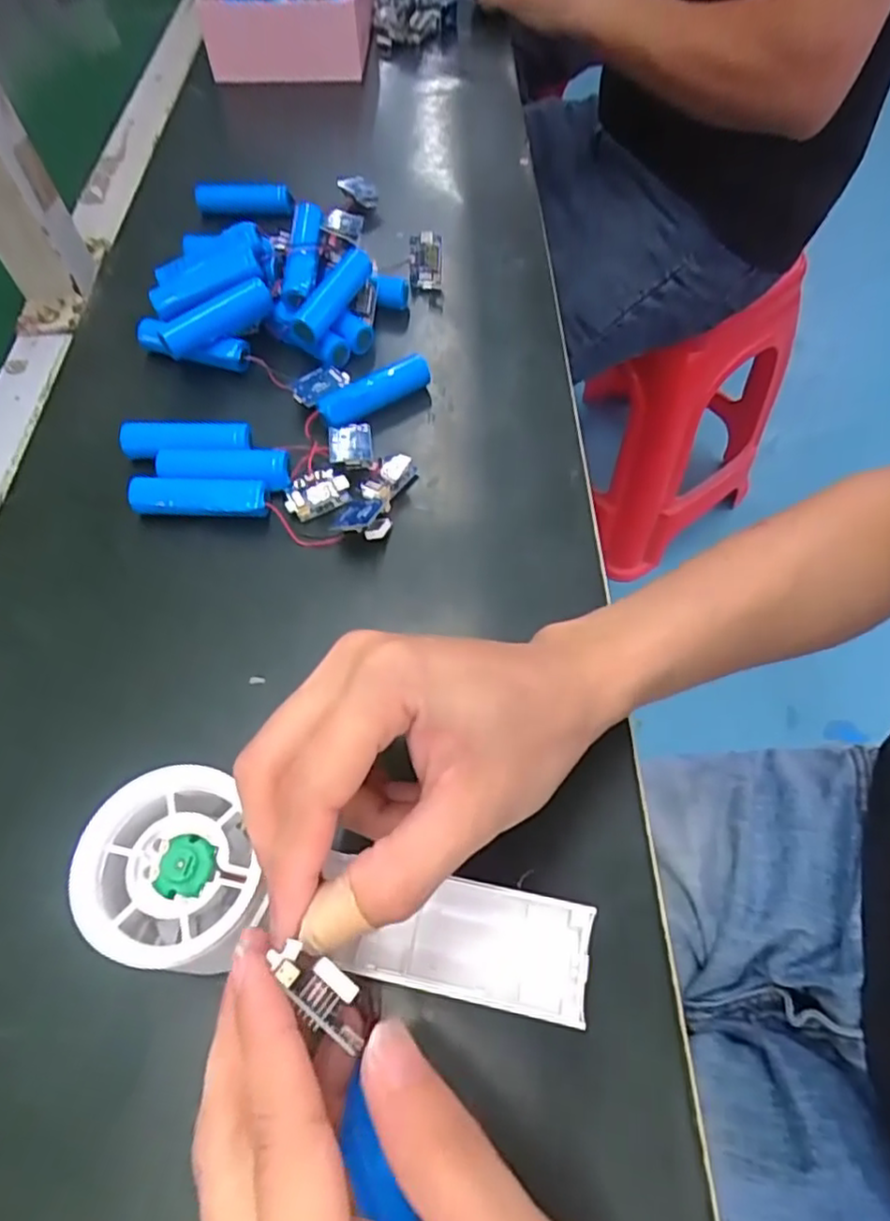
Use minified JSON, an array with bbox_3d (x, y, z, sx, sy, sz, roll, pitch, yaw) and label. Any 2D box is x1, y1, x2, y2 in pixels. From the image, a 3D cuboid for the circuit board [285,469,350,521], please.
[{"bbox_3d":[-0.066,-0.060,0.342,0.032,0.008,0.021,-32,64,-18],"label":"circuit board"}]

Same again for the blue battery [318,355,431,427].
[{"bbox_3d":[-0.039,-0.120,0.371,0.064,0.021,0.017,-30,63,-17],"label":"blue battery"}]

